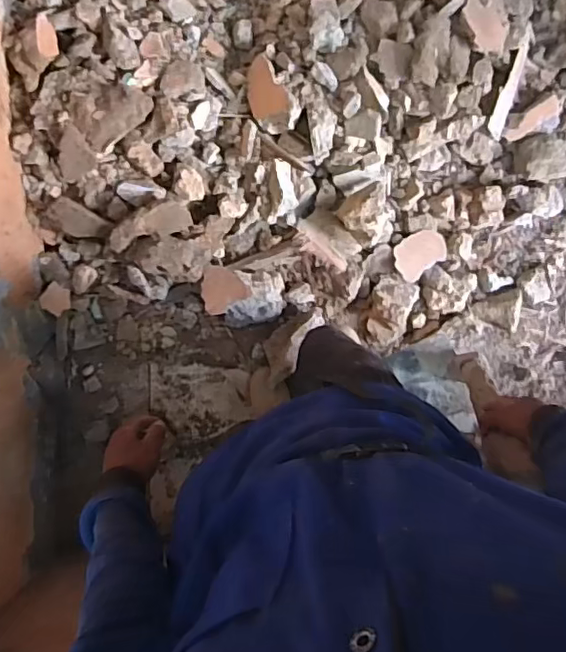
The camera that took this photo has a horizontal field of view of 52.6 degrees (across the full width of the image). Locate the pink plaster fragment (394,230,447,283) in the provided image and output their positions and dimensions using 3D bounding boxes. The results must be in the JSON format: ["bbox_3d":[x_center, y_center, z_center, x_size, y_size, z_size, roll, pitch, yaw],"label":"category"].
[{"bbox_3d":[0.336,-0.180,1.419,0.161,0.020,0.096,-38,70,-23],"label":"pink plaster fragment"}]

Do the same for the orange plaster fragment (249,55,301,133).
[{"bbox_3d":[-0.030,-0.509,1.274,0.101,0.044,0.194,-42,65,34],"label":"orange plaster fragment"}]

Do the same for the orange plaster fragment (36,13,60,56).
[{"bbox_3d":[-0.481,-0.598,1.165,0.035,0.040,0.111,-10,75,-7],"label":"orange plaster fragment"}]

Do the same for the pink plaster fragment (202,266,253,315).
[{"bbox_3d":[-0.143,-0.088,1.317,0.108,0.019,0.102,-32,99,7],"label":"pink plaster fragment"}]

